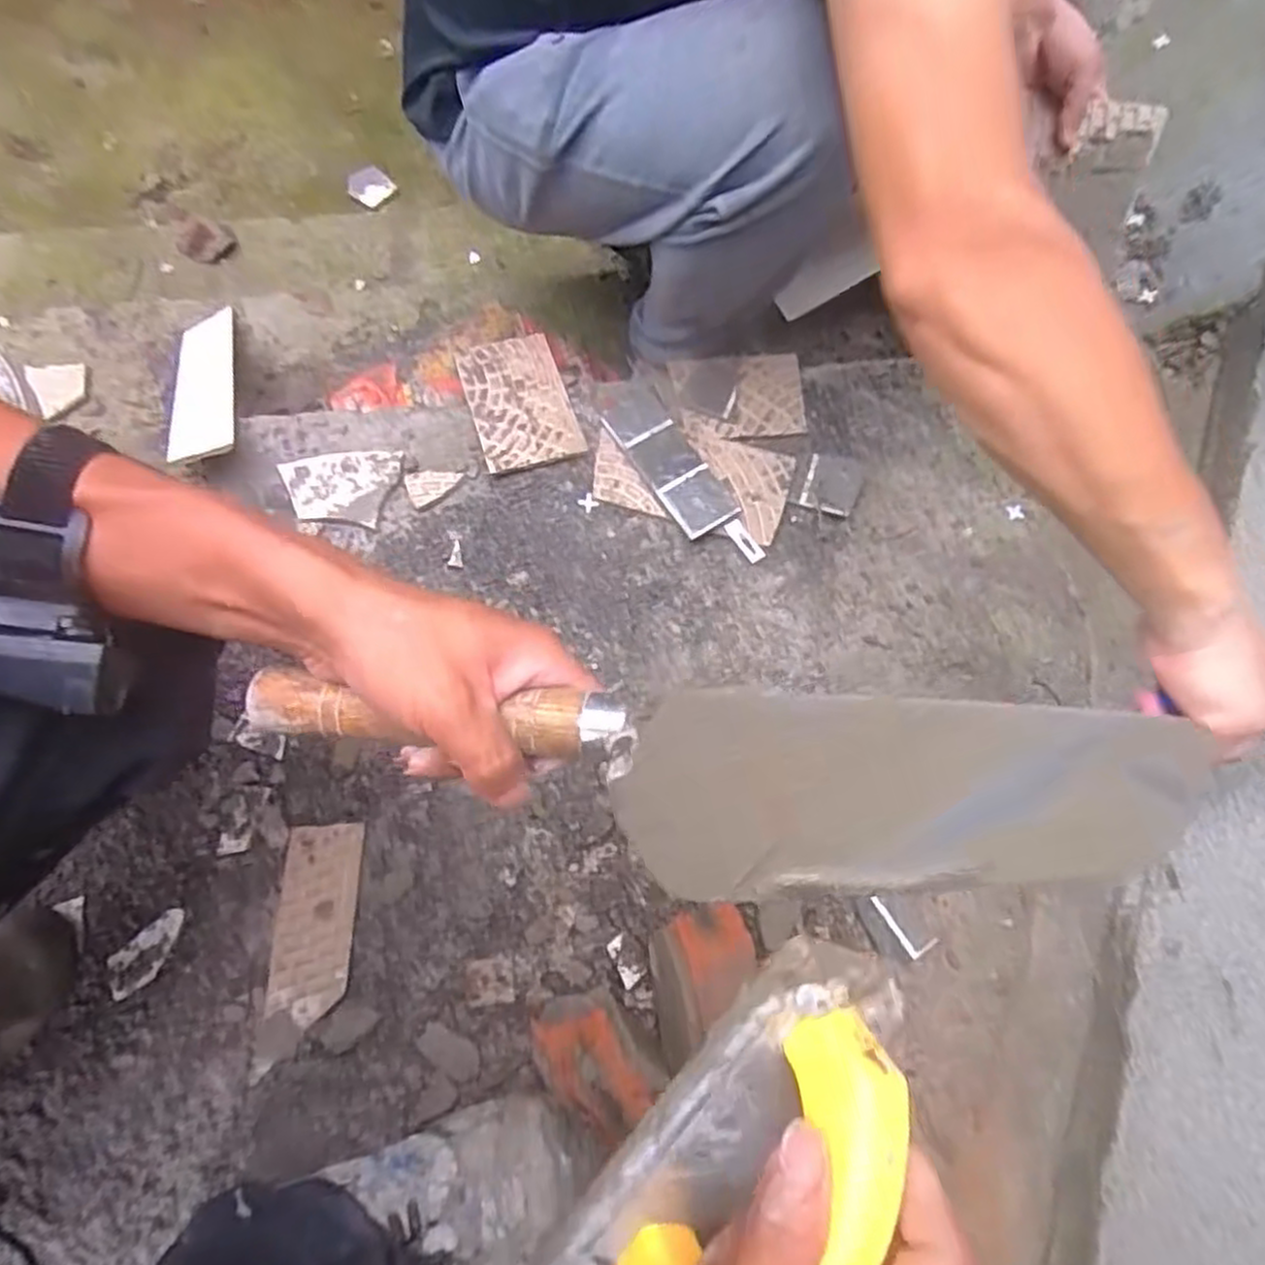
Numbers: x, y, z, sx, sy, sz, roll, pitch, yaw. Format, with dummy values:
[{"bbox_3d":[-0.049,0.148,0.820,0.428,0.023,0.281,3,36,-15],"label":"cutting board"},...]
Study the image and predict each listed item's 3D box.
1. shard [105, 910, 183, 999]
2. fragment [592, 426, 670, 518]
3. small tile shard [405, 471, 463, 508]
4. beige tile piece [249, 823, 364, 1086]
[{"bbox_3d":[-0.364,0.243,0.559,0.062,0.014,0.032,-42,77,-16],"label":"shard"},{"bbox_3d":[-0.015,-0.148,0.726,0.048,0.012,0.111,-30,73,-12],"label":"fragment"},{"bbox_3d":[-0.190,-0.142,0.711,0.051,0.007,0.035,-17,71,-8],"label":"small tile shard"},{"bbox_3d":[-0.244,0.234,0.563,0.061,0.013,0.169,-1,70,-3],"label":"beige tile piece"}]

